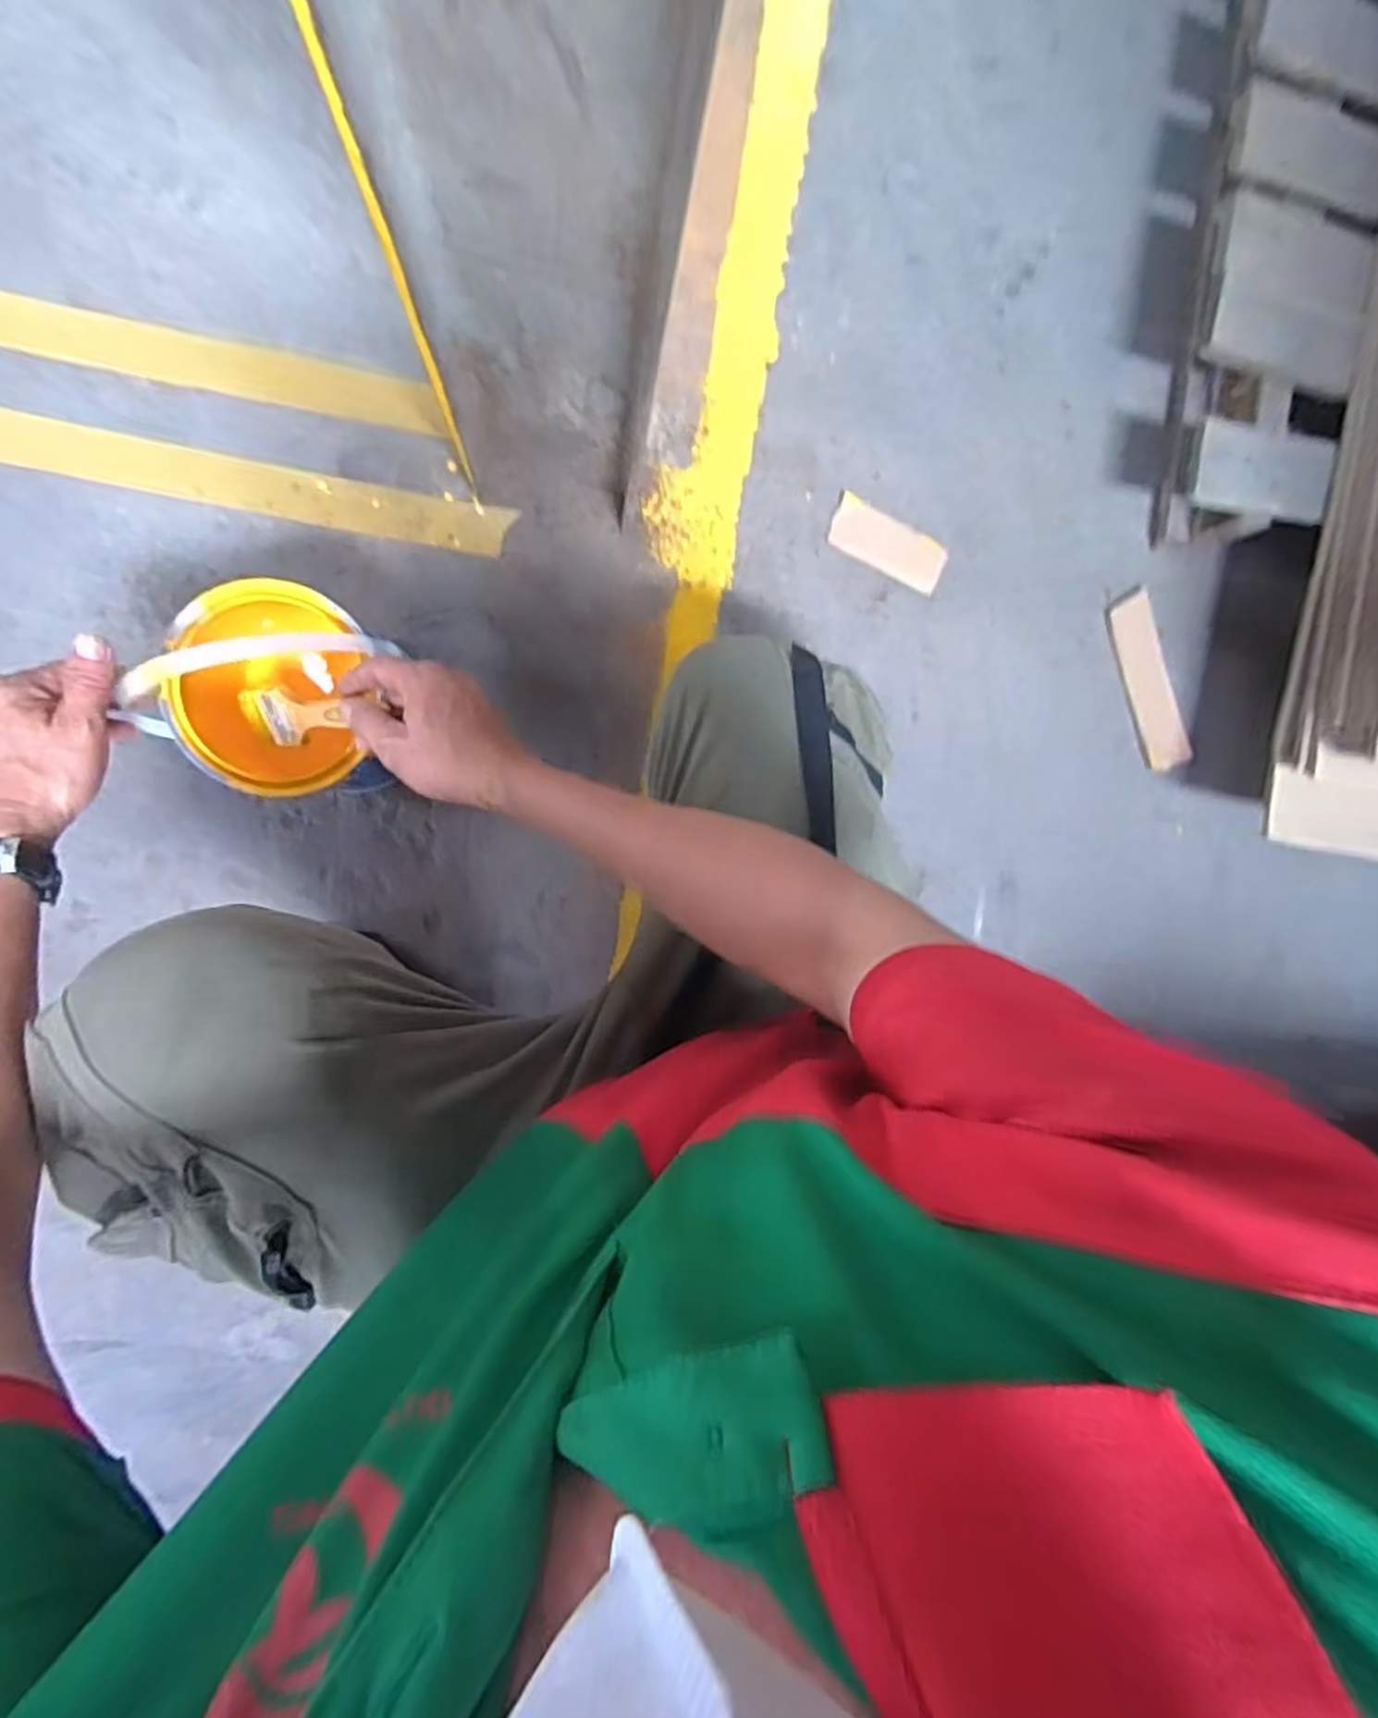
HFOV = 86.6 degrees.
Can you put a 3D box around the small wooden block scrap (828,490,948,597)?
[{"bbox_3d":[0.222,-0.349,0.813,0.135,0.004,0.057,24,91,-9],"label":"small wooden block scrap"}]

